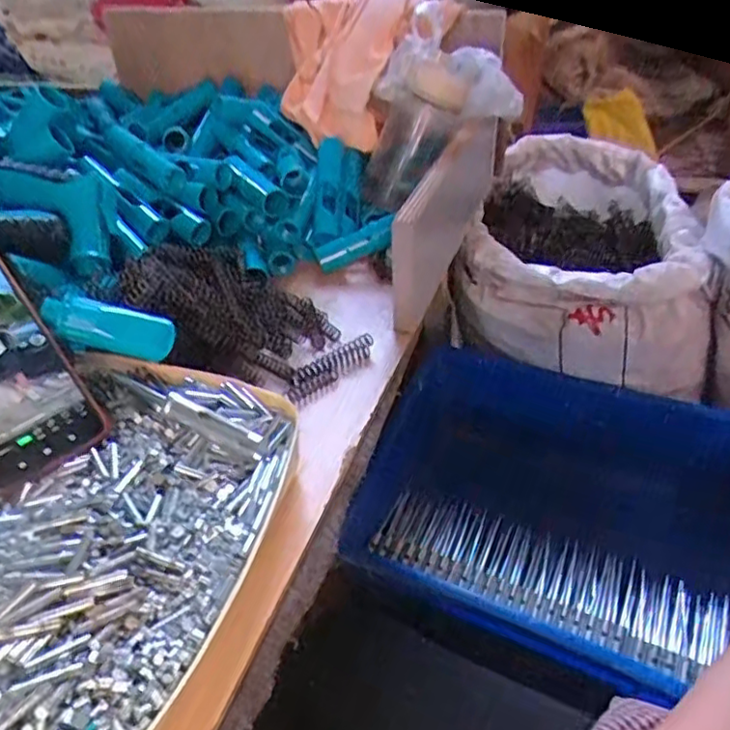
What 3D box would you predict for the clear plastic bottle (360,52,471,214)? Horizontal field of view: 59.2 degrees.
[{"bbox_3d":[0.052,-0.245,0.681,0.068,0.158,0.074,24,35,-10],"label":"clear plastic bottle"}]

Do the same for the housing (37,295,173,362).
[{"bbox_3d":[-0.176,-0.026,0.442,0.084,0.029,0.023,14,33,-15],"label":"housing"}]

